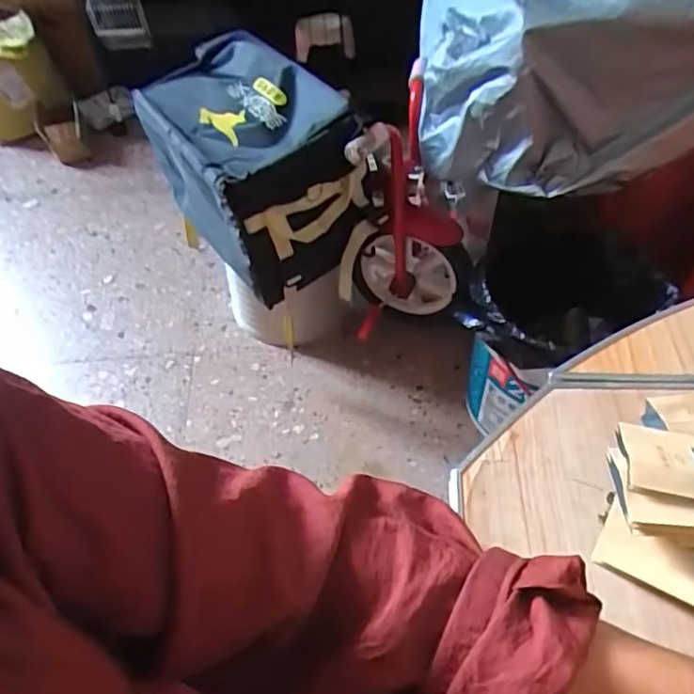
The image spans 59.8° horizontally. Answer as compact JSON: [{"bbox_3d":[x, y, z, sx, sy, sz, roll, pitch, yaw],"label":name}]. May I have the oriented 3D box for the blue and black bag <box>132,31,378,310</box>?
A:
[{"bbox_3d":[-0.191,-0.362,1.143,0.260,0.273,0.480,-29,58,-19],"label":"blue and black bag"}]

